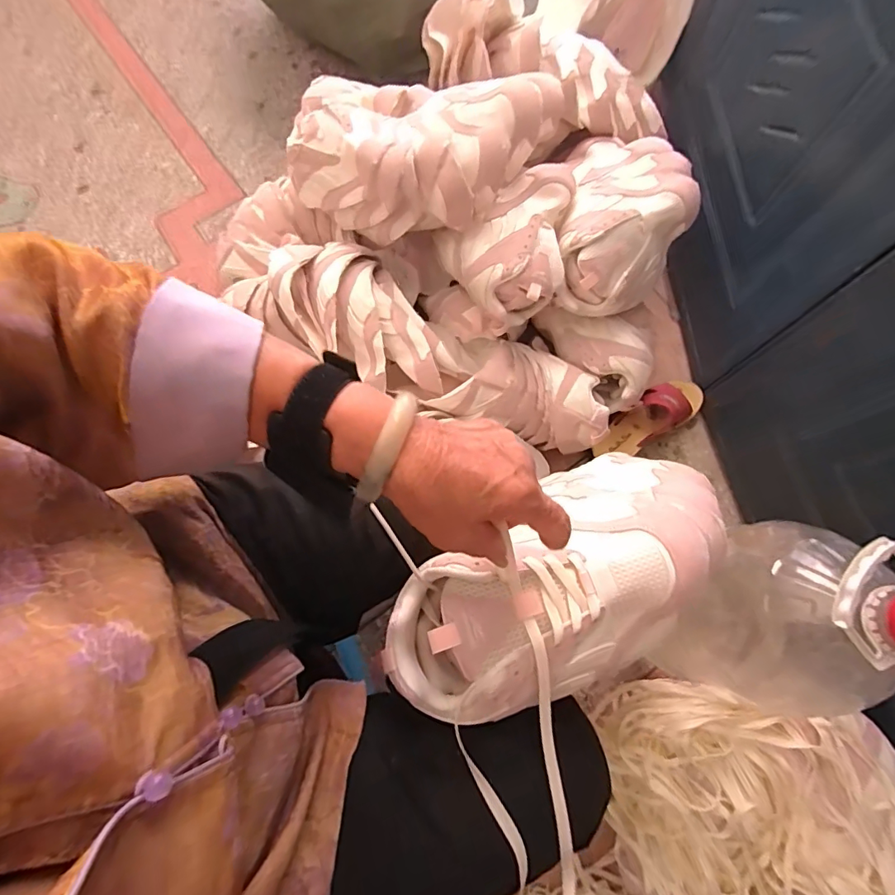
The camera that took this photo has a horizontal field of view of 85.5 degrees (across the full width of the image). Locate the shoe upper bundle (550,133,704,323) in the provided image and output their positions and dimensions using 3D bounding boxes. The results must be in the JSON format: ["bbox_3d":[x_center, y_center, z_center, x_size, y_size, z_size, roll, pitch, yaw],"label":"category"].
[{"bbox_3d":[0.268,-0.346,0.729,0.177,0.111,0.273,12,74,3],"label":"shoe upper bundle"}]

